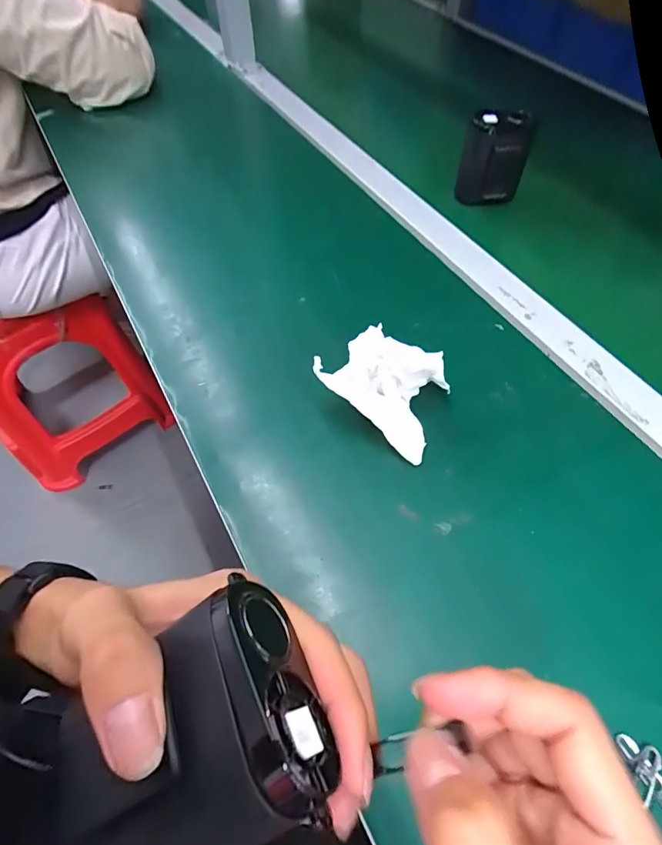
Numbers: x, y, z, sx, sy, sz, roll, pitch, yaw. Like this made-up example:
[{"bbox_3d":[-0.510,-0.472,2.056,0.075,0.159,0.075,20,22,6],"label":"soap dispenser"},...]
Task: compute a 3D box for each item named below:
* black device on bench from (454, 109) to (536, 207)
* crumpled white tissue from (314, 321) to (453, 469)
[{"bbox_3d":[0.182,-0.292,0.507,0.071,0.088,0.052,12,58,9],"label":"black device on bench"},{"bbox_3d":[0.046,-0.031,0.344,0.092,0.047,0.099,-40,64,-22],"label":"crumpled white tissue"}]

